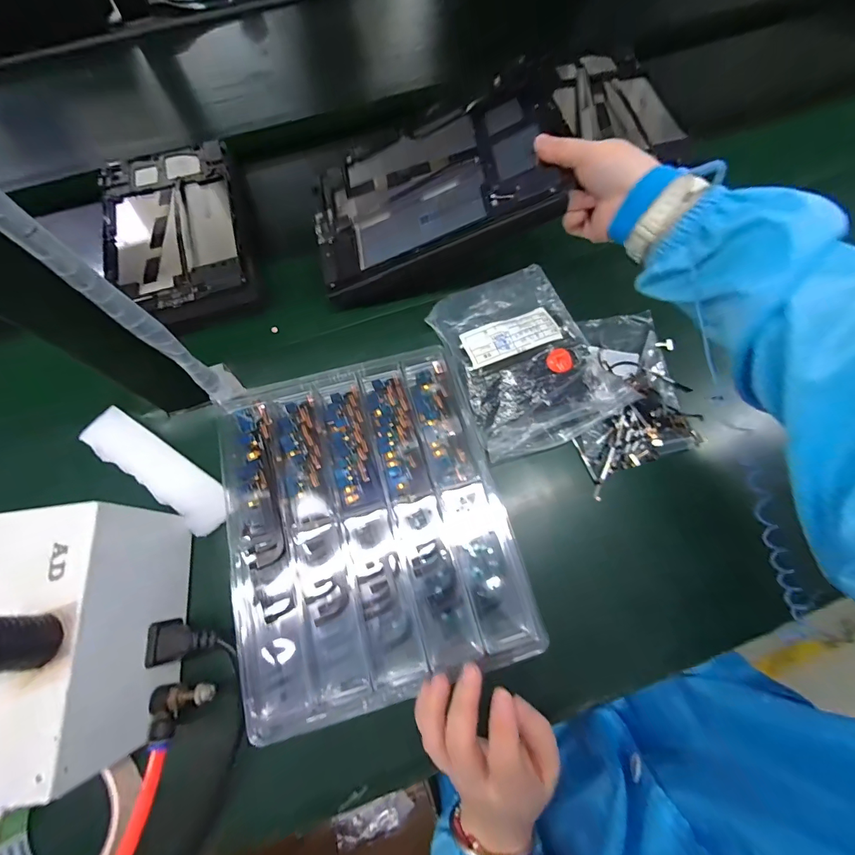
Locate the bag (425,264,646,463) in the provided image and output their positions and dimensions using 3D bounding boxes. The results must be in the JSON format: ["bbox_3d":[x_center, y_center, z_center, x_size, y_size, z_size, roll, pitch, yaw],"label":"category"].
[{"bbox_3d":[0.095,-0.071,0.374,0.142,0.027,0.176,-21,70,-6],"label":"bag"}]

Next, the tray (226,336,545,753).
[{"bbox_3d":[-0.051,0.069,0.325,0.219,0.019,0.268,-16,70,-4],"label":"tray"}]

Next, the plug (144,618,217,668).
[{"bbox_3d":[-0.178,0.153,0.280,0.043,0.016,0.028,-10,70,-2],"label":"plug"}]

